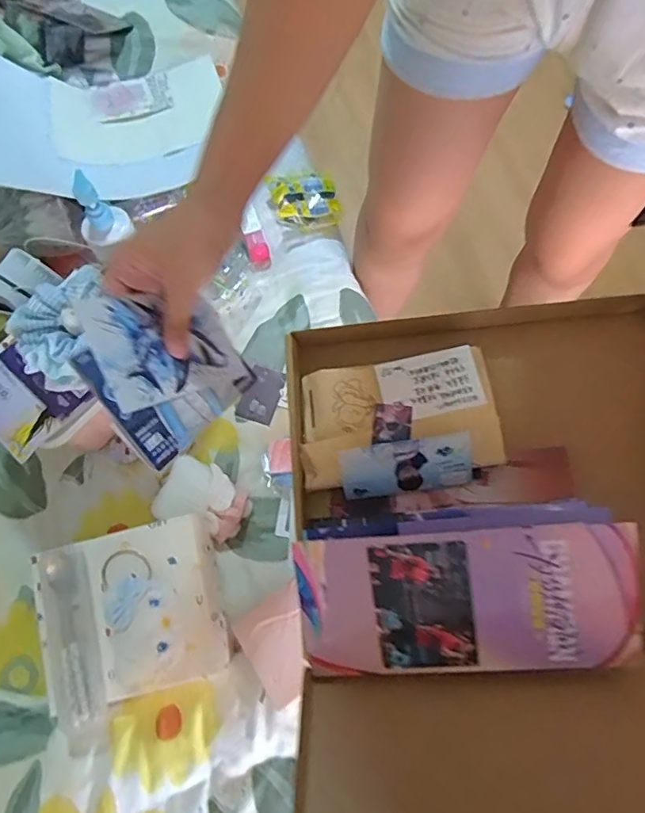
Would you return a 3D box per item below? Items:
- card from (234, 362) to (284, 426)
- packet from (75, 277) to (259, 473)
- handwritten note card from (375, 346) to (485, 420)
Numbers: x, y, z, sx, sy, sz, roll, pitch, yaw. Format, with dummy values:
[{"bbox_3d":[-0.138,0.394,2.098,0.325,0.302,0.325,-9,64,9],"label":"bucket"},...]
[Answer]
[{"bbox_3d":[-0.091,-0.018,0.792,0.054,0.007,0.084,22,83,-7],"label":"card"},{"bbox_3d":[-0.126,-0.041,0.425,0.128,0.007,0.149,54,37,-13],"label":"packet"},{"bbox_3d":[0.087,-0.019,0.428,0.080,0.004,0.050,-12,73,-1],"label":"handwritten note card"}]

